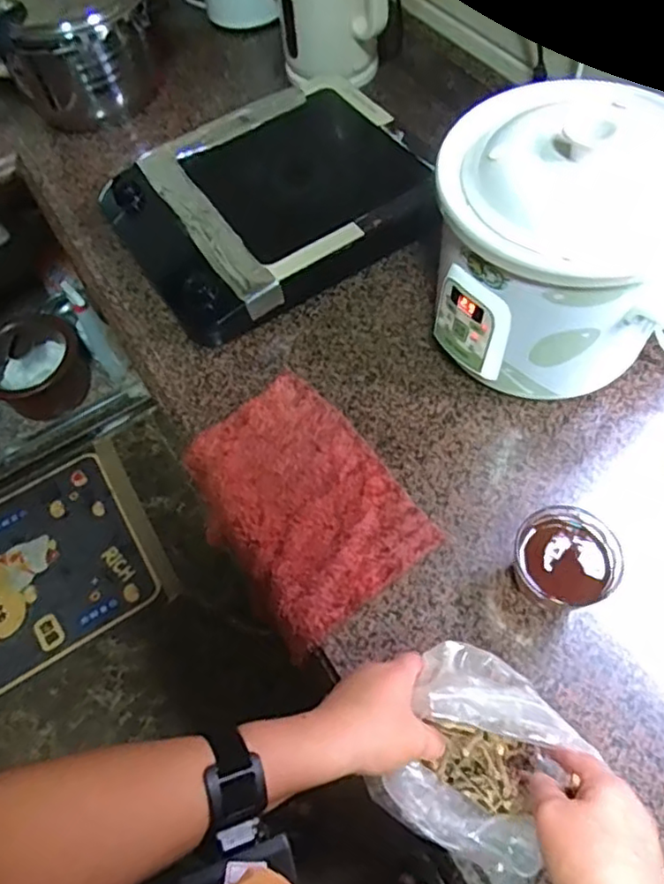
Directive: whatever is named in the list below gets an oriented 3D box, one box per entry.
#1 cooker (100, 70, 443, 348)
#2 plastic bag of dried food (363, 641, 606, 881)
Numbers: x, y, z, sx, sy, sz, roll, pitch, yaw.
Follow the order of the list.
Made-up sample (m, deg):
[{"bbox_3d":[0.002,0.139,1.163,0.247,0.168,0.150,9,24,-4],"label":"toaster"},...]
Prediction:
[{"bbox_3d":[-0.080,-0.329,0.831,0.385,0.069,0.319,-33,64,-14],"label":"cooker"},{"bbox_3d":[0.118,0.242,0.480,0.126,0.097,0.140,21,65,15],"label":"plastic bag of dried food"}]

